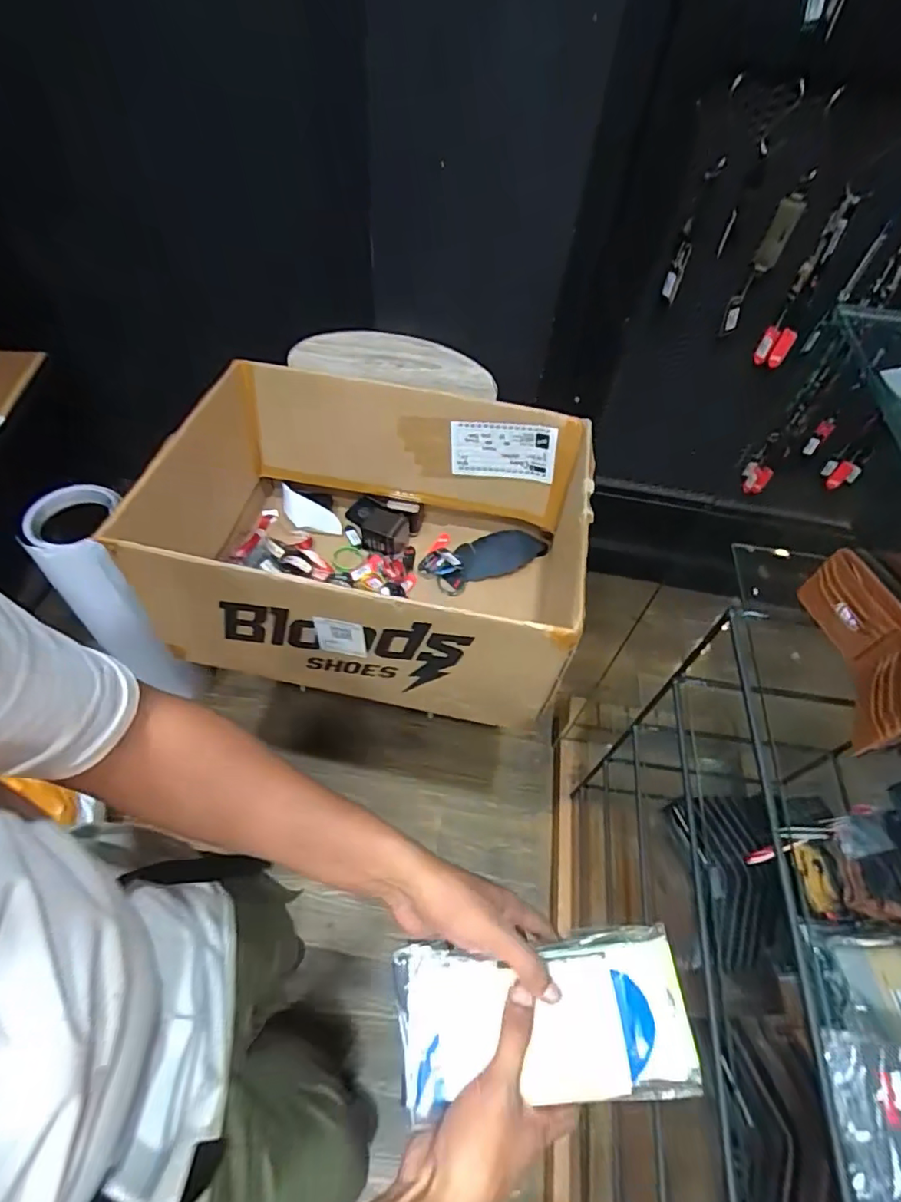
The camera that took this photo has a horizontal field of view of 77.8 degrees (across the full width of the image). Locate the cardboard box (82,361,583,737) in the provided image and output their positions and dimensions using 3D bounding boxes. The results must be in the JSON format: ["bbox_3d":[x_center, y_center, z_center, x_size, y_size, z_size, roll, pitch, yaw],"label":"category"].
[{"bbox_3d":[-0.181,-0.131,1.063,0.821,0.327,0.530,11,56,3],"label":"cardboard box"}]

